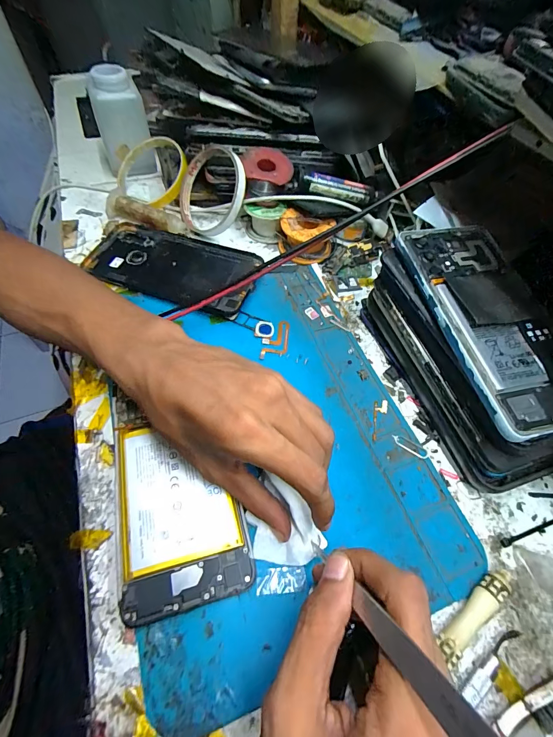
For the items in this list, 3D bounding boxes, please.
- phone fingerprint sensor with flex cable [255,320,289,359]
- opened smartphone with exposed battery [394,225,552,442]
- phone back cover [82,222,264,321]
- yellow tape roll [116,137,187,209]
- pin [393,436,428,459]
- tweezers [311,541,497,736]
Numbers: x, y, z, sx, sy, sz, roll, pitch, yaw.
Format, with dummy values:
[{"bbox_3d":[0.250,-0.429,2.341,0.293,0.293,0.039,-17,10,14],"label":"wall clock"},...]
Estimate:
[{"bbox_3d":[-0.004,-0.026,0.287,0.028,0.004,0.041,3,56,-2],"label":"phone fingerprint sensor with flex cable"},{"bbox_3d":[0.136,-0.034,0.214,0.074,0.013,0.155,-8,58,-7],"label":"opened smartphone with exposed battery"},{"bbox_3d":[-0.097,-0.101,0.323,0.158,0.013,0.085,20,57,9],"label":"phone back cover"},{"bbox_3d":[-0.134,-0.213,0.371,0.077,0.022,0.085,-32,72,8],"label":"yellow tape roll"},{"bbox_3d":[0.094,0.055,0.239,0.026,0.004,0.008,27,58,13],"label":"pin"},{"bbox_3d":[0.036,0.097,0.138,0.007,0.125,0.006,-15,87,-14],"label":"tweezers"}]

